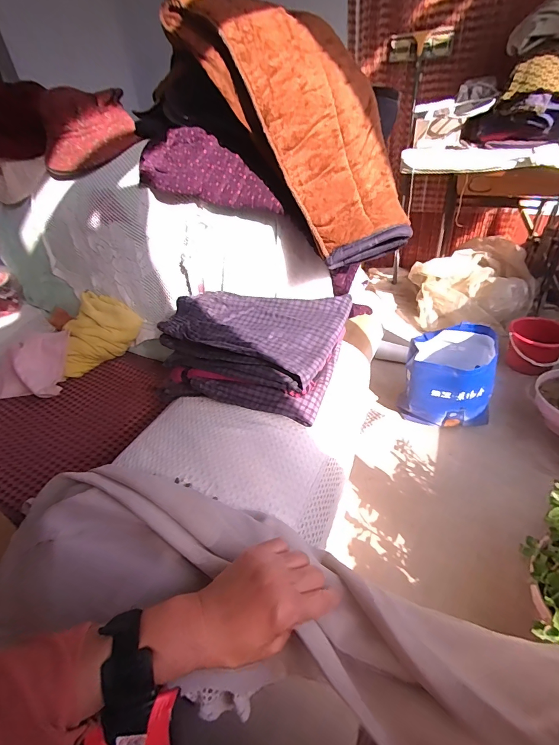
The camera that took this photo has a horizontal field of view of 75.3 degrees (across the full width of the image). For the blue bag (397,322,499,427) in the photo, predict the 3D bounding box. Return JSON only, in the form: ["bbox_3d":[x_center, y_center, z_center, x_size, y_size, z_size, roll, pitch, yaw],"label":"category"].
[{"bbox_3d":[0.599,0.028,1.281,0.268,0.307,0.275,16,42,27],"label":"blue bag"}]

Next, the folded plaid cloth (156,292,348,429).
[{"bbox_3d":[-0.055,-0.050,0.669,0.312,0.103,0.236,9,39,20],"label":"folded plaid cloth"}]

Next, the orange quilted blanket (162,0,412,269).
[{"bbox_3d":[0.022,-0.467,0.630,0.184,0.147,0.622,-27,82,-26],"label":"orange quilted blanket"}]

